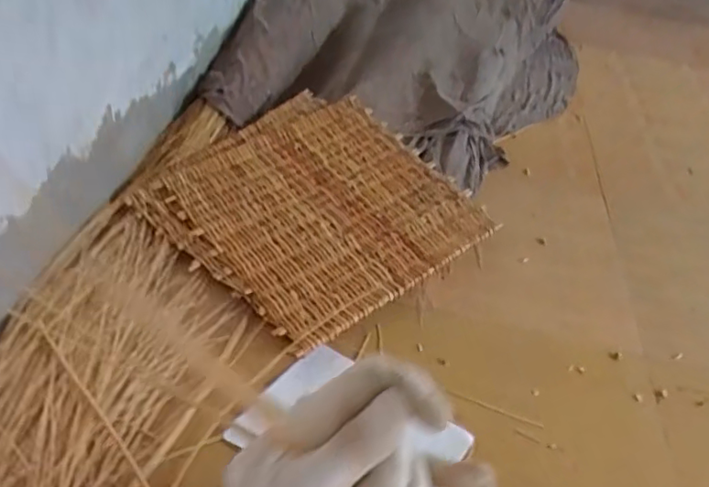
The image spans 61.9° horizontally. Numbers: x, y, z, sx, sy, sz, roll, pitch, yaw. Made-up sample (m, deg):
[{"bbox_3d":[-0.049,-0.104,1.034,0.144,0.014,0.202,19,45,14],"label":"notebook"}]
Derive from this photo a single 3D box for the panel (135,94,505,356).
[{"bbox_3d":[-0.102,-0.092,1.381,0.634,0.038,0.626,-32,63,-28],"label":"panel"}]

